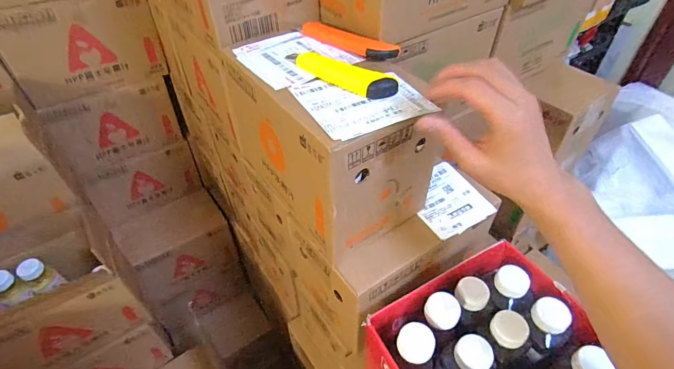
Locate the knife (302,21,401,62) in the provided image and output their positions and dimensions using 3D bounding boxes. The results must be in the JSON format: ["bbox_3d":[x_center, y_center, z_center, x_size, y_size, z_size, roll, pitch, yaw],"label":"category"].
[{"bbox_3d":[0.012,-0.188,0.492,0.143,0.018,0.033,28,53,27],"label":"knife"}]

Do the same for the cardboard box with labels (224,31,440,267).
[{"bbox_3d":[-0.015,-0.072,0.506,0.159,0.193,0.255,-28,50,-23],"label":"cardboard box with labels"}]

